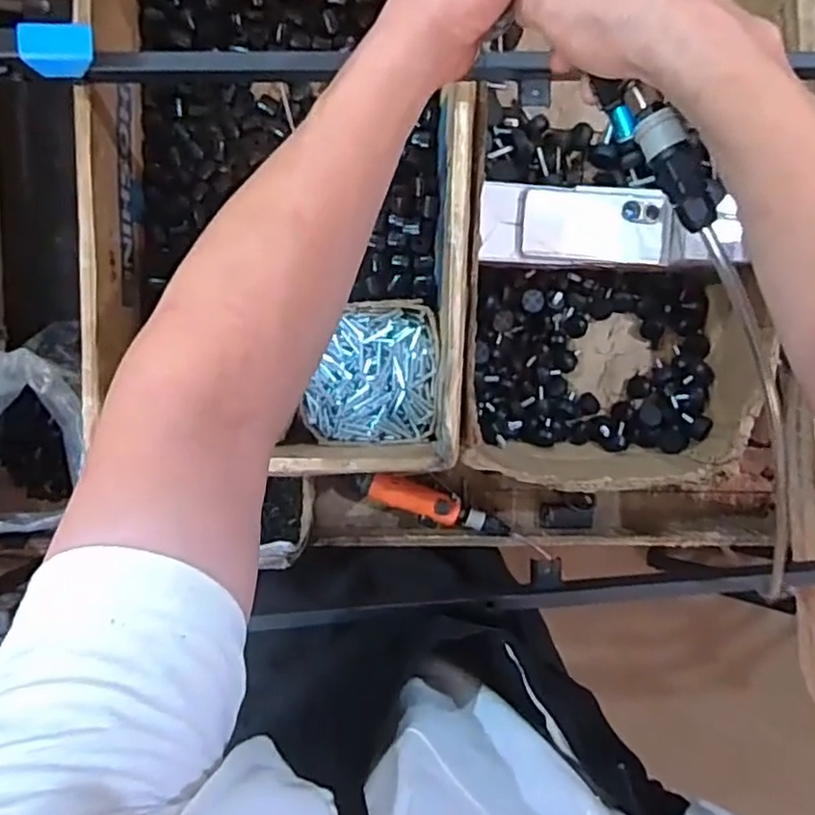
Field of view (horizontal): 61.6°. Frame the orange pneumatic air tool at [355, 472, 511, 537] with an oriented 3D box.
[{"bbox_3d":[0.028,0.126,0.851,0.192,0.033,0.047,21,94,-8],"label":"orange pneumatic air tool"}]

